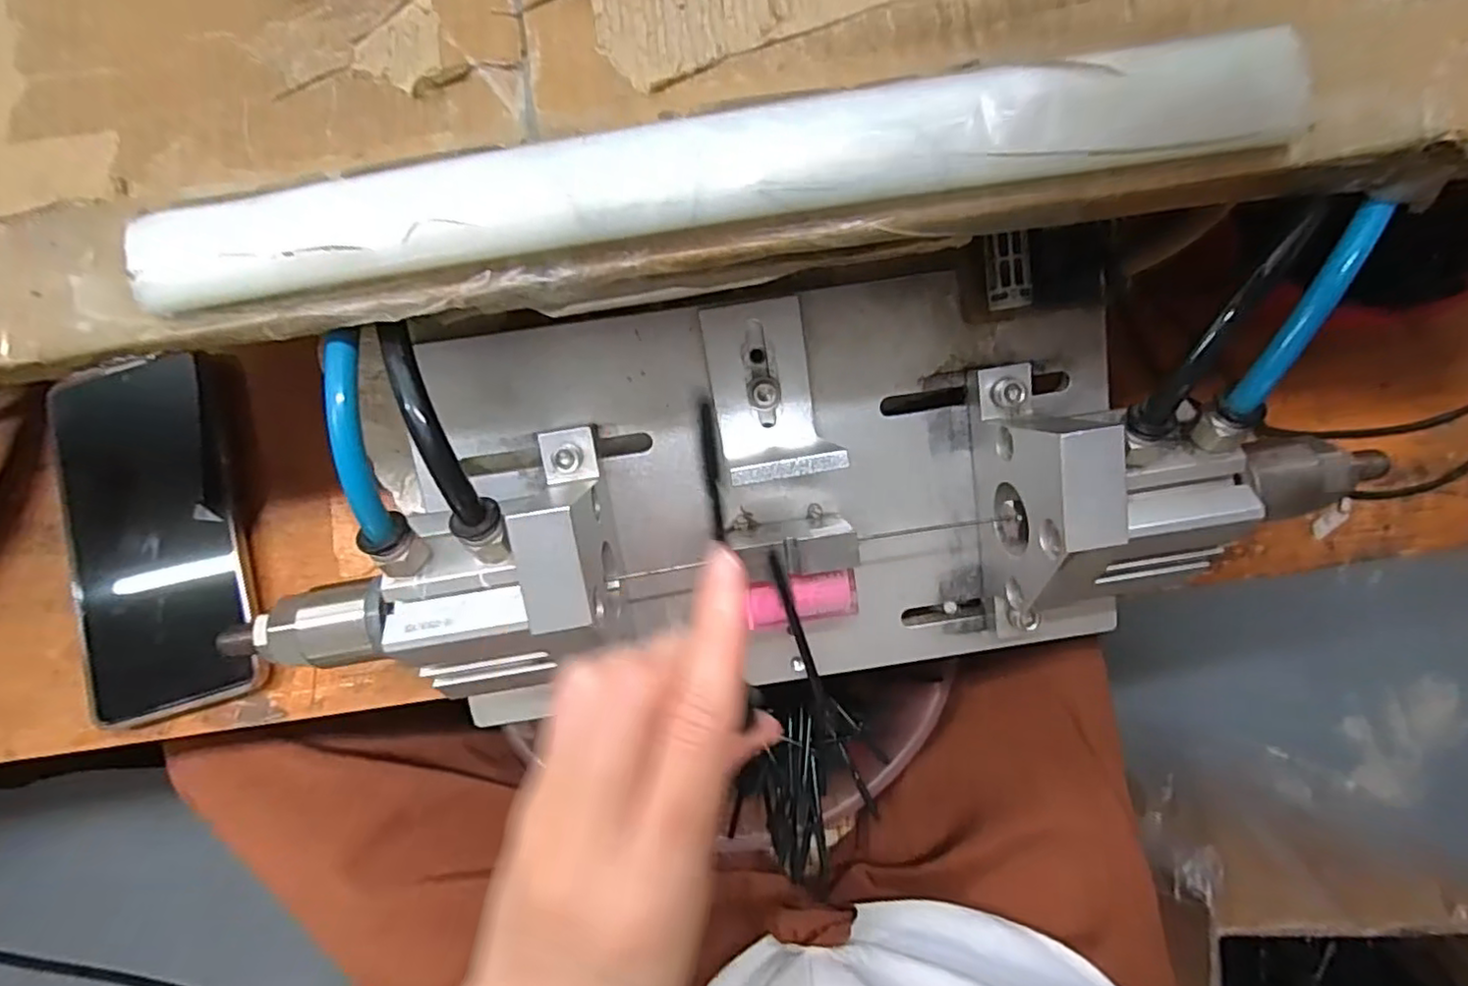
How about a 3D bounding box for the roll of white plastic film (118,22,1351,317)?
[{"bbox_3d":[-0.007,-0.080,0.161,0.283,0.016,0.029,-9,85,2],"label":"roll of white plastic film"}]

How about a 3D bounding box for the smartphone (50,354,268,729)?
[{"bbox_3d":[-0.269,0.019,0.293,0.076,0.010,0.162,-17,79,-1],"label":"smartphone"}]

